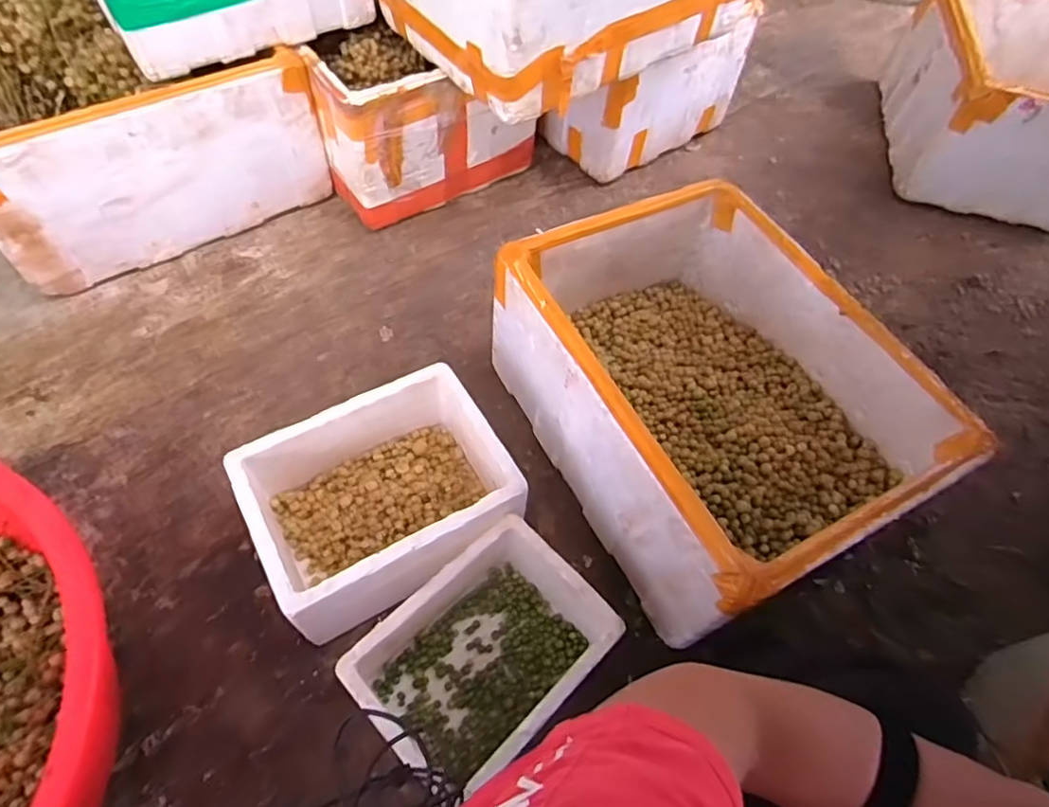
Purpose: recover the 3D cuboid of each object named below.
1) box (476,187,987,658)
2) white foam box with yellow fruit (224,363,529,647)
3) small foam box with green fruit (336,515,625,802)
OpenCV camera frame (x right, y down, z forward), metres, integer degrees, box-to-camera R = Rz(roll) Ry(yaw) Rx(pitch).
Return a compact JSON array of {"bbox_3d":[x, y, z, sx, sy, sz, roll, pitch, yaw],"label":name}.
[{"bbox_3d":[0.273,-0.018,0.909,0.424,0.245,0.560,-23,60,-18],"label":"box"},{"bbox_3d":[-0.201,0.137,0.866,0.330,0.161,0.257,-27,62,-20],"label":"white foam box with yellow fruit"},{"bbox_3d":[-0.048,0.320,0.773,0.283,0.125,0.208,-38,66,-25],"label":"small foam box with green fruit"}]

